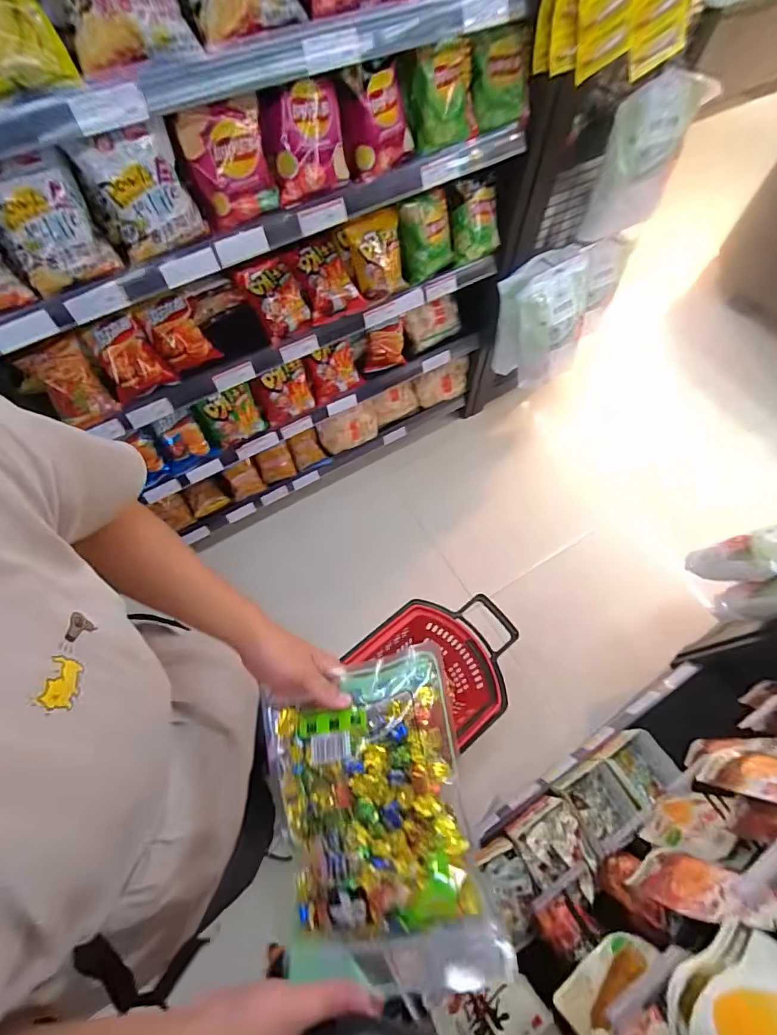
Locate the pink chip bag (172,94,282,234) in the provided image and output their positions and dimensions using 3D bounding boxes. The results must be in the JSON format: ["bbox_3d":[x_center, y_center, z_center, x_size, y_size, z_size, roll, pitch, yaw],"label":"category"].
[{"bbox_3d":[-0.279,-0.640,0.843,0.037,0.172,0.152,26,62,32],"label":"pink chip bag"}]

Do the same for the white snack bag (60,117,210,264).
[{"bbox_3d":[-0.420,-0.551,0.796,0.164,0.164,0.062,-25,67,-12],"label":"white snack bag"}]

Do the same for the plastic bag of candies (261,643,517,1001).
[{"bbox_3d":[-0.014,0.277,0.431,0.180,0.051,0.258,-12,64,-6],"label":"plastic bag of candies"}]

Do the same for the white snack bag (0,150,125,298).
[{"bbox_3d":[-0.571,-0.492,0.783,0.148,0.162,0.064,-30,68,-14],"label":"white snack bag"}]

